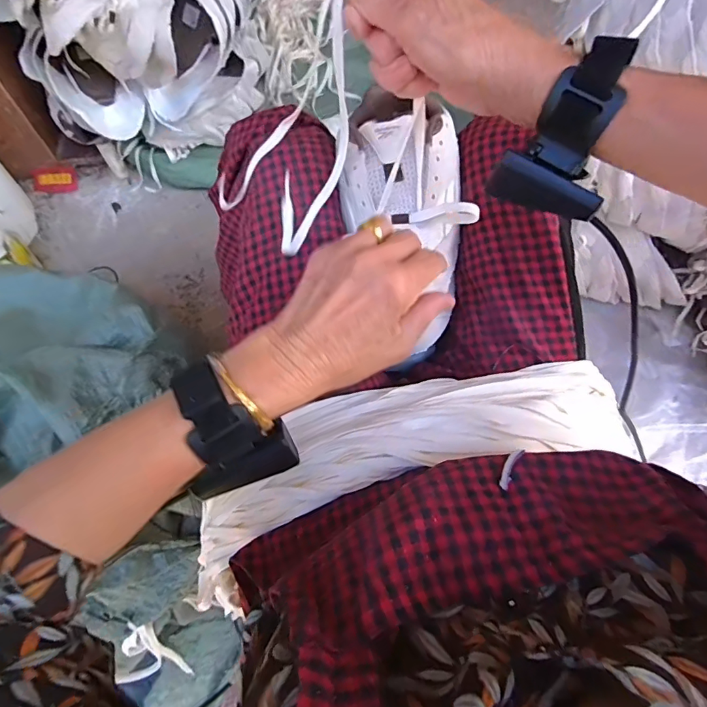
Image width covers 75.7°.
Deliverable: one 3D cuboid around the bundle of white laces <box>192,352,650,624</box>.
[{"bbox_3d":[0.047,0.086,0.385,0.389,0.114,0.137,-19,66,-9],"label":"bundle of white laces"}]

